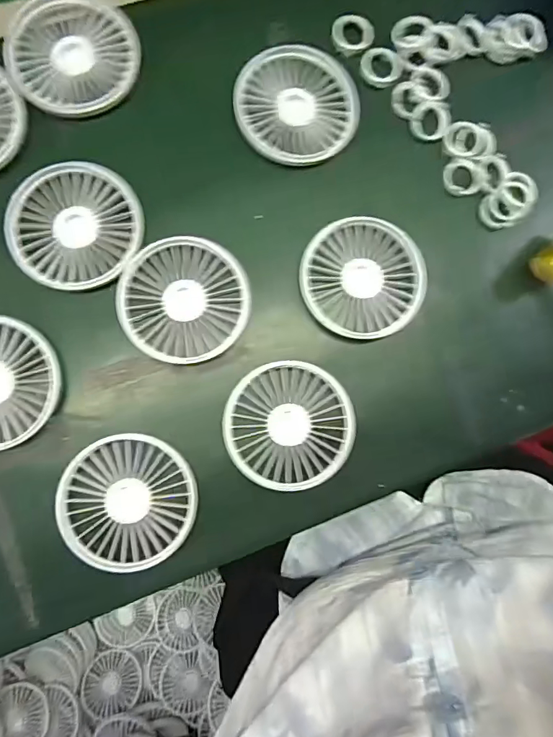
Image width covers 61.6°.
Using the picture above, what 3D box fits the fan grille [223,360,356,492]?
[{"bbox_3d":[0.009,0.041,0.331,0.091,0.011,0.086,0,86,-6],"label":"fan grille"}]

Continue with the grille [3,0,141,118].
[{"bbox_3d":[-0.148,-0.231,0.336,0.090,0.005,0.090,0,86,-6],"label":"grille"}]

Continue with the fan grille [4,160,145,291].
[{"bbox_3d":[-0.143,-0.102,0.327,0.087,0.008,0.090,0,86,-6],"label":"fan grille"}]

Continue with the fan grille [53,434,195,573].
[{"bbox_3d":[-0.101,0.090,0.317,0.089,0.013,0.084,0,86,-6],"label":"fan grille"}]

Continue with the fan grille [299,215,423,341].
[{"bbox_3d":[0.063,-0.067,0.342,0.086,0.013,0.088,0,86,-6],"label":"fan grille"}]

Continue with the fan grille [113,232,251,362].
[{"bbox_3d":[-0.066,-0.050,0.331,0.090,0.006,0.087,0,86,-6],"label":"fan grille"}]

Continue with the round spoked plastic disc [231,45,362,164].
[{"bbox_3d":[0.016,-0.196,0.344,0.090,0.009,0.080,0,86,-6],"label":"round spoked plastic disc"}]

